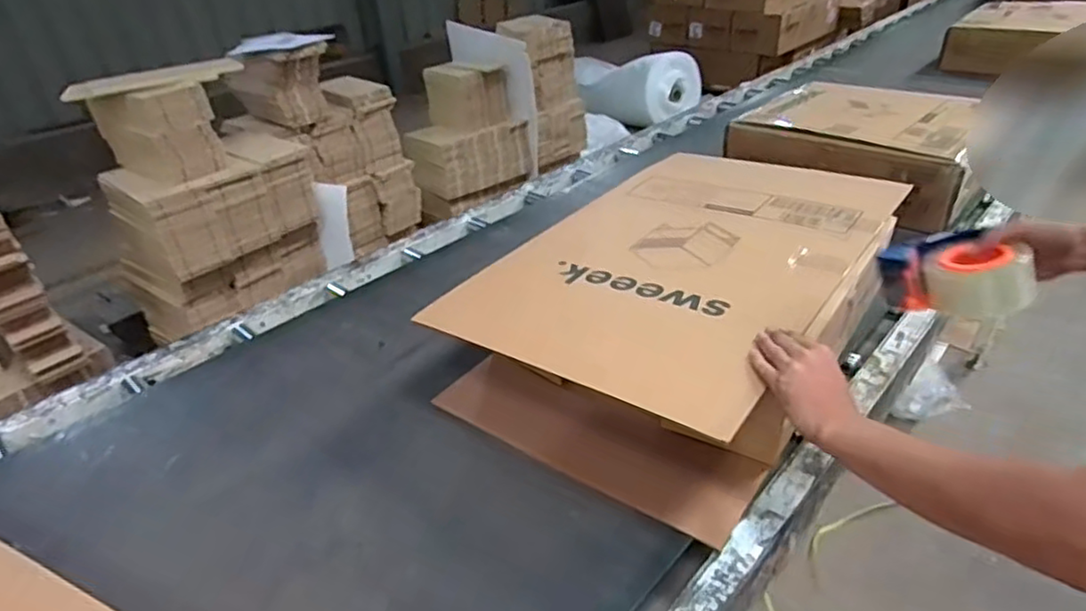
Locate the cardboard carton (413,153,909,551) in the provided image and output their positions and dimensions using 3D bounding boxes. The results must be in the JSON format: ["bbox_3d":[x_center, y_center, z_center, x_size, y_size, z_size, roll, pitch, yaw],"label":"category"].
[{"bbox_3d":[0.243,-0.025,1.063,0.471,0.183,0.737,20,39,34],"label":"cardboard carton"}]

